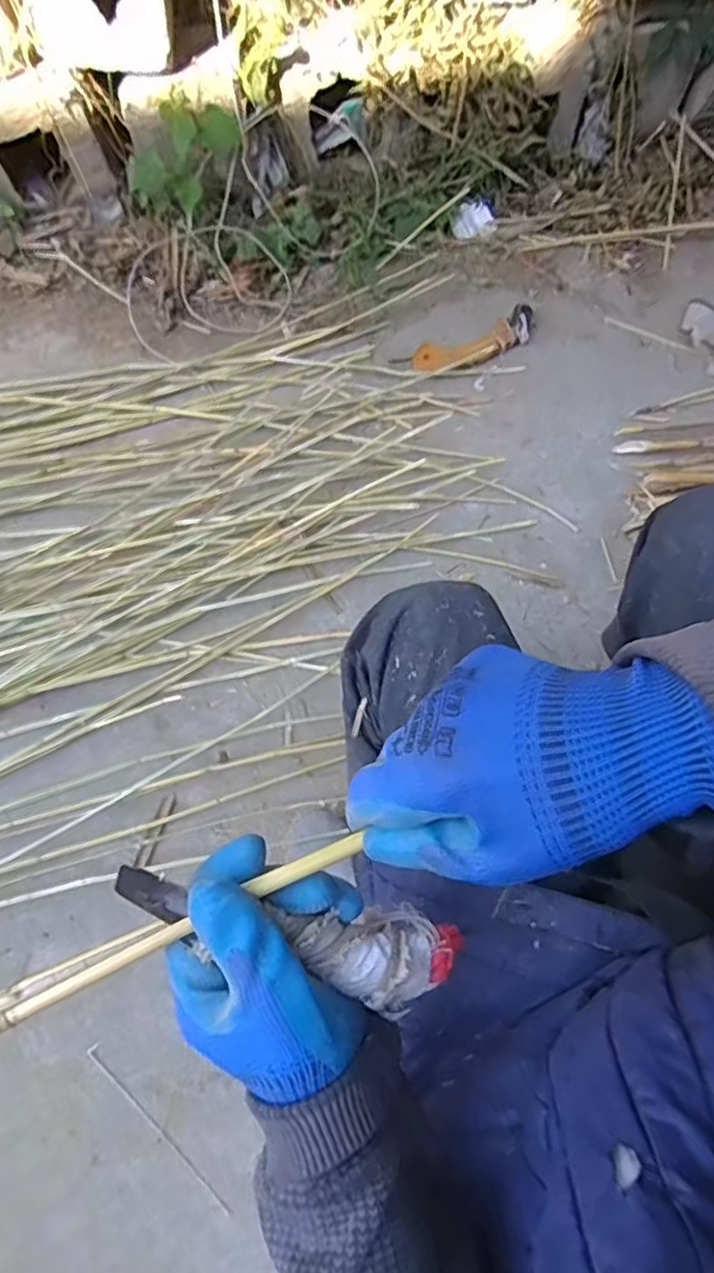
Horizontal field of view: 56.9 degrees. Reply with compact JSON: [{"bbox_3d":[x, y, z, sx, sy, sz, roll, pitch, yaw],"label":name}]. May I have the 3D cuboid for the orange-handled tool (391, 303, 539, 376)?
[{"bbox_3d":[0.192,-0.491,1.106,0.234,0.035,0.069,-18,72,-8],"label":"orange-handled tool"}]

